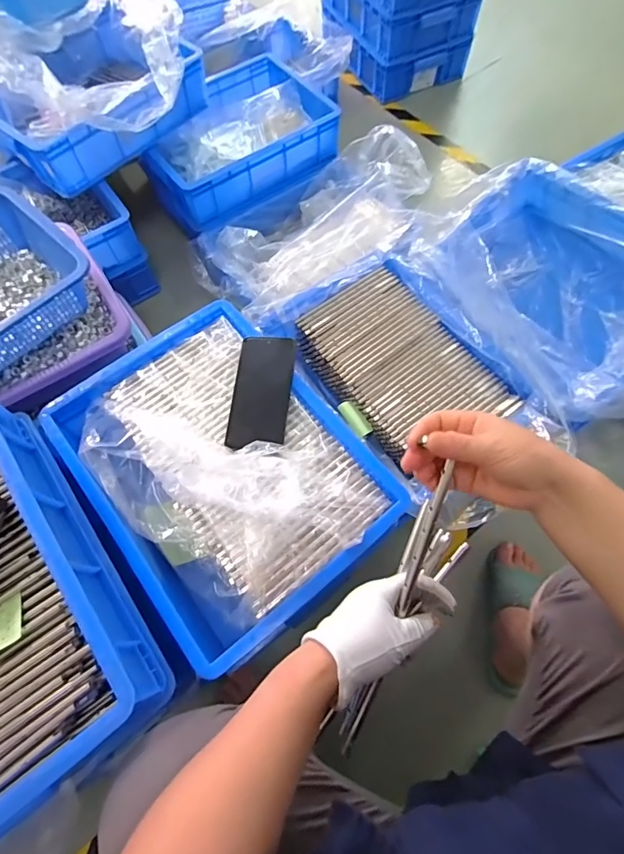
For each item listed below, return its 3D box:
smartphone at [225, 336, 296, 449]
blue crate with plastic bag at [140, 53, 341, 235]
[{"bbox_3d":[-0.067,-0.047,0.590,0.076,0.014,0.154,4,73,10],"label":"smartphone"},{"bbox_3d":[-0.181,-0.671,1.050,0.413,0.112,0.320,-35,70,-13],"label":"blue crate with plastic bag"}]

